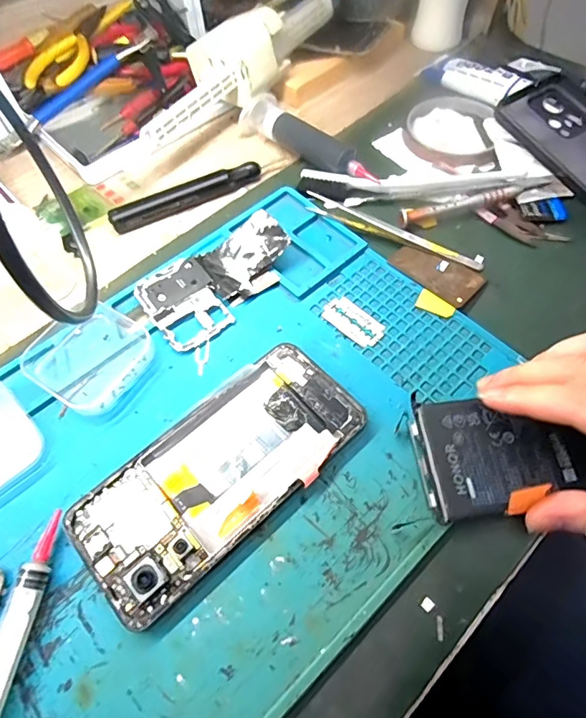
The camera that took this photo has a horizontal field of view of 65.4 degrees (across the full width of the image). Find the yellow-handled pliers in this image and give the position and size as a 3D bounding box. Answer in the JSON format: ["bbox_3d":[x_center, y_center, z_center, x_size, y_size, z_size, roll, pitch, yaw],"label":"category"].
[{"bbox_3d":[-0.201,-0.295,0.427,0.038,0.015,0.130,12,62,8],"label":"yellow-handled pliers"}]

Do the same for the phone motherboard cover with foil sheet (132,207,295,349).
[{"bbox_3d":[-0.049,-0.055,0.310,0.105,0.011,0.062,-37,74,-10],"label":"phone motherboard cover with foil sheet"}]

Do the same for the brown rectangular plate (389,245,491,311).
[{"bbox_3d":[0.100,-0.062,0.317,0.061,0.004,0.035,40,69,21],"label":"brown rectangular plate"}]

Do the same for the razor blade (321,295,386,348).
[{"bbox_3d":[0.040,-0.026,0.299,0.043,0.004,0.023,40,69,21],"label":"razor blade"}]

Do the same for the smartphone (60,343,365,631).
[{"bbox_3d":[-0.038,0.060,0.249,0.158,0.009,0.073,-39,67,-19],"label":"smartphone"}]

